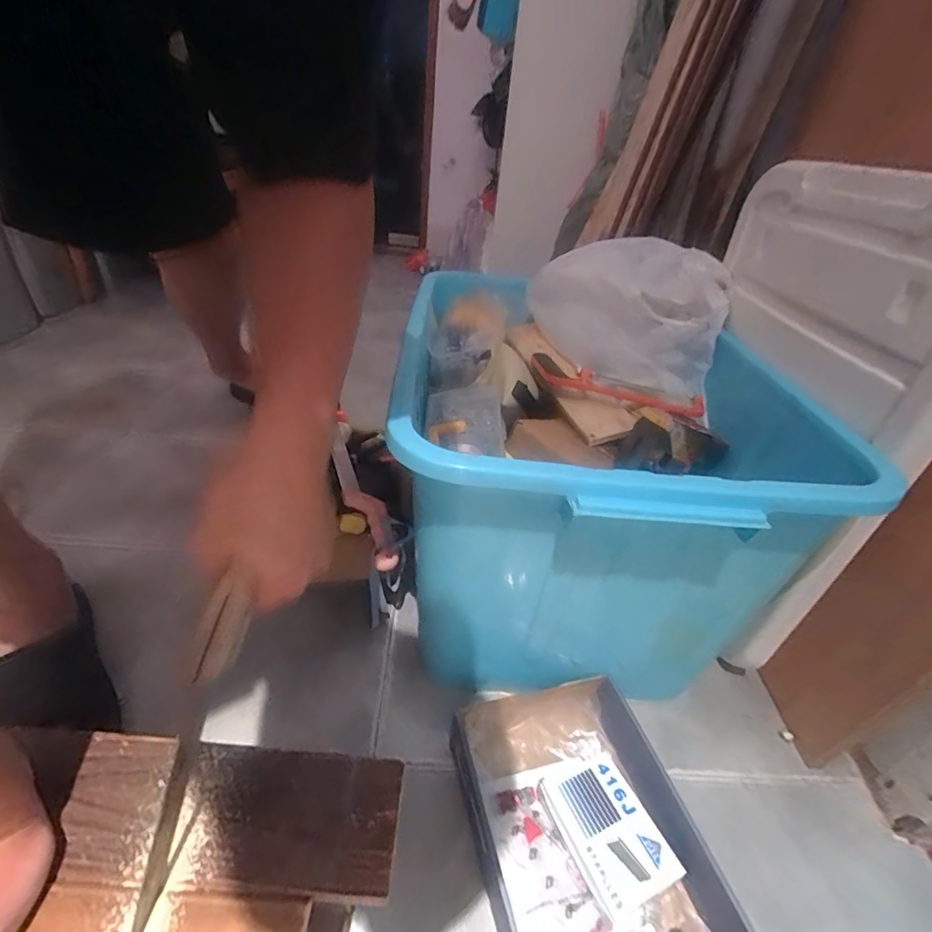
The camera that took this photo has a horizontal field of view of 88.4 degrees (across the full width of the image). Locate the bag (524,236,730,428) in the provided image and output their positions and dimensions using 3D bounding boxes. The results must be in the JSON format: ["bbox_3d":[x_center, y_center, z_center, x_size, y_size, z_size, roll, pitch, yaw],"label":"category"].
[{"bbox_3d":[0.234,-0.225,0.693,0.185,0.152,0.261,-8,38,-19],"label":"bag"}]

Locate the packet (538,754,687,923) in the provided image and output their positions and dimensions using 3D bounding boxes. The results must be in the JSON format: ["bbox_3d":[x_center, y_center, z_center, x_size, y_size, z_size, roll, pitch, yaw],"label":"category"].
[{"bbox_3d":[0.138,0.358,0.472,0.089,0.036,0.117,-9,38,-20],"label":"packet"}]

